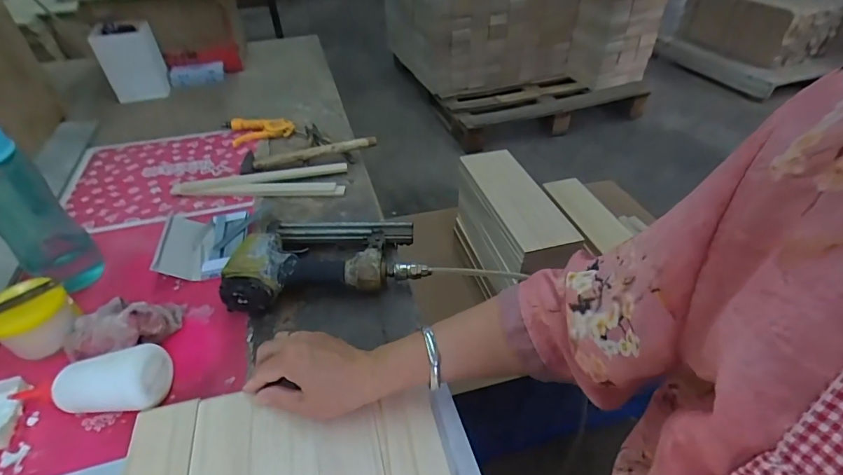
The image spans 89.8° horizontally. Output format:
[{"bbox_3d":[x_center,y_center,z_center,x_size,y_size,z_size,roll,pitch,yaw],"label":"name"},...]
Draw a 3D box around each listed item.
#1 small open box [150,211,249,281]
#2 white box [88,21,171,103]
[{"bbox_3d":[-0.319,0.001,0.619,0.113,0.031,0.134,-9,42,-8],"label":"small open box"},{"bbox_3d":[-0.683,-0.414,1.007,0.124,0.152,0.101,-21,45,-21],"label":"white box"}]

